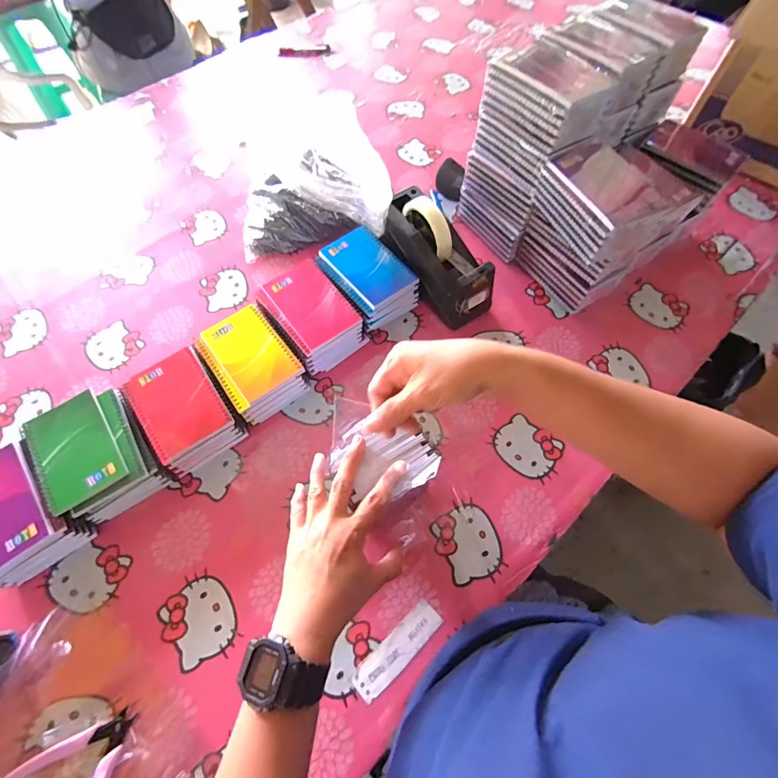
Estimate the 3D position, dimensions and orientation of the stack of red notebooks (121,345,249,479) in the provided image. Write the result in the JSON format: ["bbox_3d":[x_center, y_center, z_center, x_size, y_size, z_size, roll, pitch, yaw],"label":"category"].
[{"bbox_3d":[-0.259,0.030,0.506,0.099,0.055,0.143,-34,69,-15],"label":"stack of red notebooks"}]

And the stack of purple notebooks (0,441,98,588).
[{"bbox_3d":[-0.425,0.144,0.447,0.104,0.065,0.140,-41,71,-17],"label":"stack of purple notebooks"}]

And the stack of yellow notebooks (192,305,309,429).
[{"bbox_3d":[-0.183,-0.032,0.533,0.098,0.055,0.143,-35,69,-15],"label":"stack of yellow notebooks"}]

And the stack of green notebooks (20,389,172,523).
[{"bbox_3d":[-0.350,0.078,0.479,0.109,0.062,0.139,-34,69,-15],"label":"stack of green notebooks"}]

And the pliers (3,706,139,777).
[{"bbox_3d":[-0.286,0.356,0.362,0.093,0.026,0.103,36,70,16],"label":"pliers"}]

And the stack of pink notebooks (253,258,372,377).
[{"bbox_3d":[-0.110,-0.101,0.559,0.097,0.068,0.133,-36,69,-16],"label":"stack of pink notebooks"}]

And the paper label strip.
[{"bbox_3d":[0.010,0.274,0.413,0.106,0.004,0.031,-38,70,-17],"label":"paper label strip"}]

